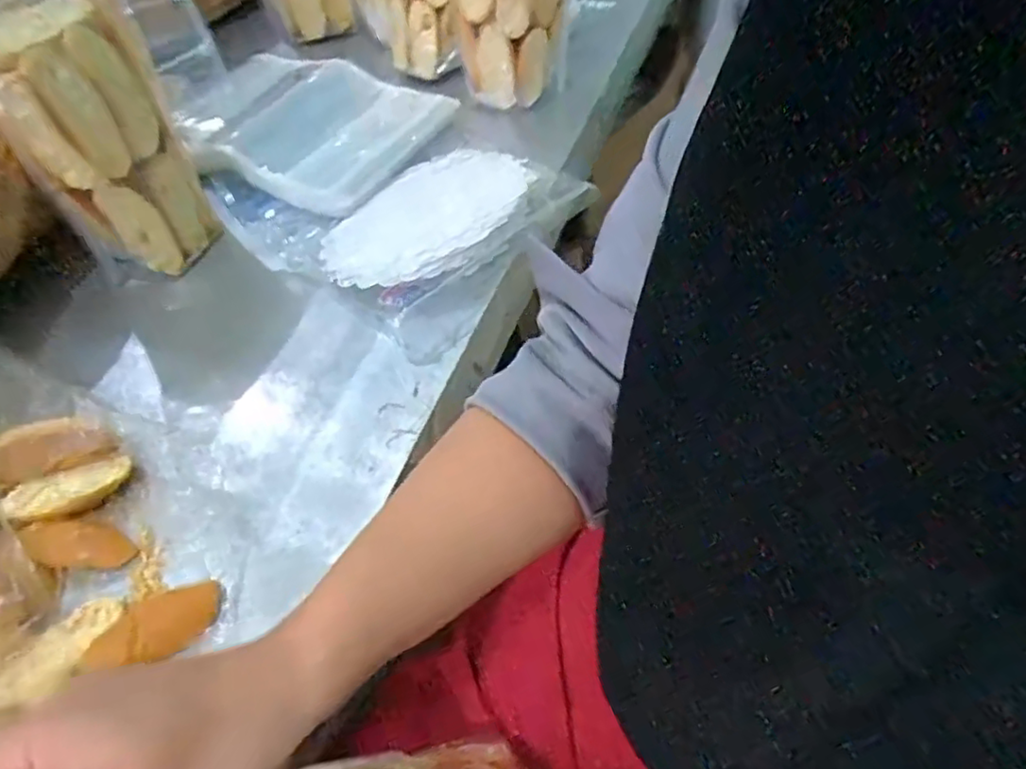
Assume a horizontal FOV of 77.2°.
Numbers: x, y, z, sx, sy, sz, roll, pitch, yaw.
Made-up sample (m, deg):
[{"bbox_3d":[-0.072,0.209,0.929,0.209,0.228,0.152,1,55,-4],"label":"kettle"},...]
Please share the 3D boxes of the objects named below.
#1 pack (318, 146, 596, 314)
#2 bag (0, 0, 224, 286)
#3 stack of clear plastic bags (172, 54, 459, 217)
[{"bbox_3d":[-0.059,-0.158,0.589,0.166,0.027,0.232,36,62,27],"label":"pack"},{"bbox_3d":[-0.334,-0.195,0.529,0.101,0.204,0.112,-29,56,-18],"label":"bag"},{"bbox_3d":[-0.221,-0.291,0.707,0.283,0.035,0.208,27,59,23],"label":"stack of clear plastic bags"}]

